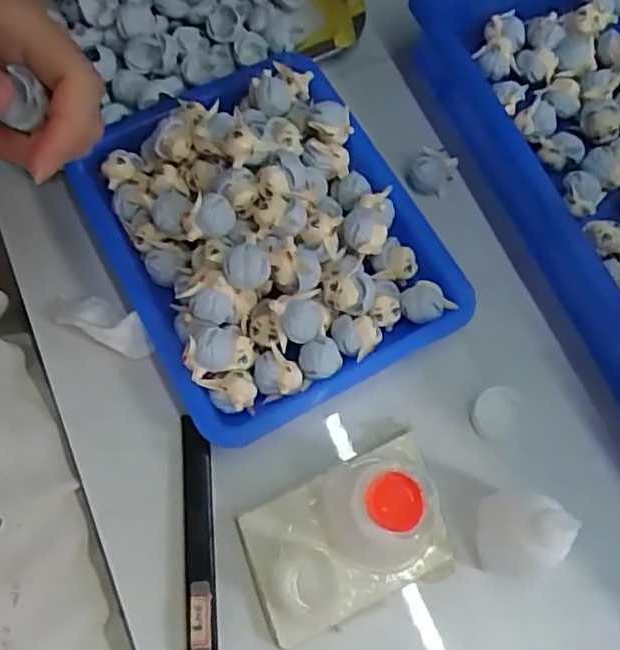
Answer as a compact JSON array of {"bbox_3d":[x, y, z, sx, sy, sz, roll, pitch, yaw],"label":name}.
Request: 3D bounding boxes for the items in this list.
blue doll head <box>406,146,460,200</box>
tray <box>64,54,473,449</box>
[{"bbox_3d":[0.079,-0.098,0.421,0.023,0.030,0.025,31,71,10],"label":"blue doll head"},{"bbox_3d":[-0.029,-0.059,0.370,0.169,0.051,0.206,-27,72,-12],"label":"tray"}]

